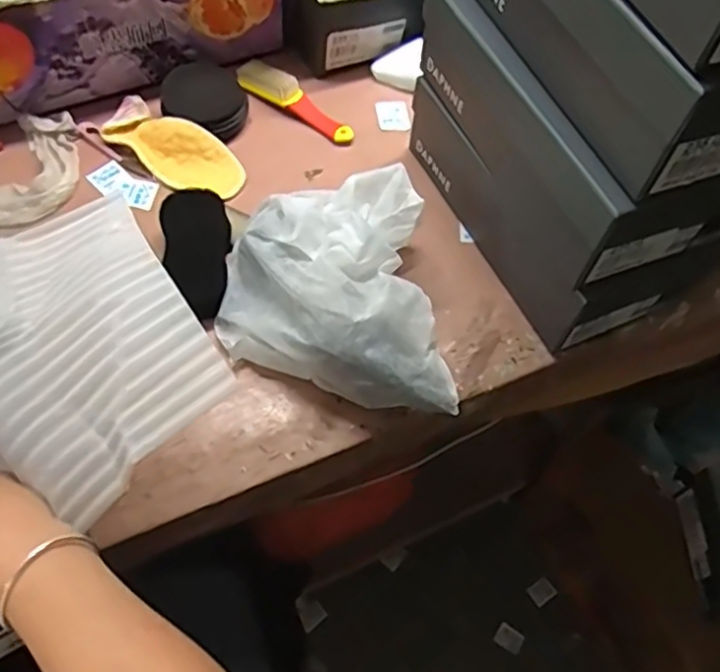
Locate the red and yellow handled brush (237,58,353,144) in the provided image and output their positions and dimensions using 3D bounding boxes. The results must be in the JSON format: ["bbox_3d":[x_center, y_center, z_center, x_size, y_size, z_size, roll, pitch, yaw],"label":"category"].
[{"bbox_3d":[-0.081,-0.269,0.762,0.162,0.030,0.049,41,65,17],"label":"red and yellow handled brush"}]

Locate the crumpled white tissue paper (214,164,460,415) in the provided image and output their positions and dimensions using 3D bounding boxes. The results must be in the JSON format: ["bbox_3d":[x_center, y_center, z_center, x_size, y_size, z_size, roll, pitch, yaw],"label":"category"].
[{"bbox_3d":[-0.029,-0.031,0.581,0.183,0.084,0.211,-3,61,-6],"label":"crumpled white tissue paper"}]

